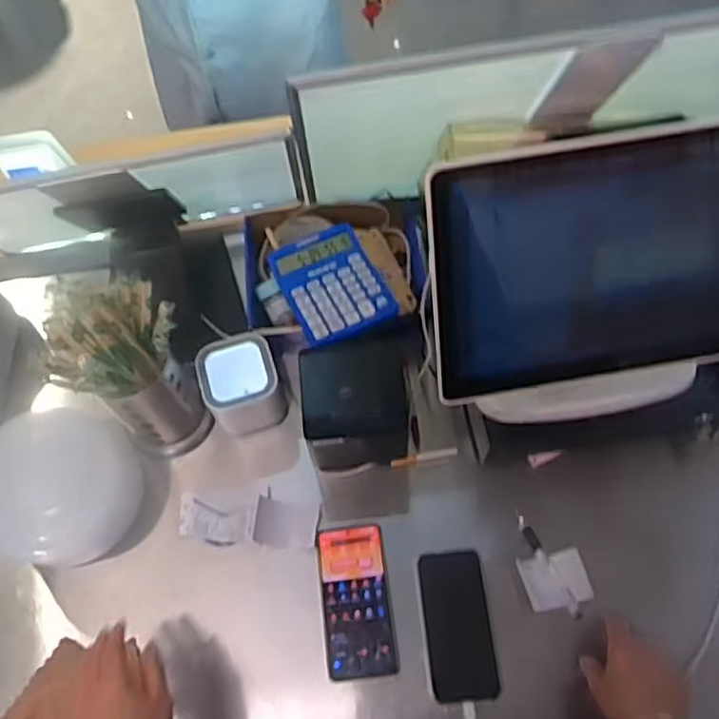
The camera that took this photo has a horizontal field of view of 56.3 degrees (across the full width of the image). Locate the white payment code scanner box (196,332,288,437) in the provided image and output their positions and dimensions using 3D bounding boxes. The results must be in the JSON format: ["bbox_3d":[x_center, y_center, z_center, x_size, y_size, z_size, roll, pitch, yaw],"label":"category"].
[{"bbox_3d":[-0.147,0.030,0.838,0.094,0.091,0.099,-19,65,-6],"label":"white payment code scanner box"}]

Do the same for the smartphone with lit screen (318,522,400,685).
[{"bbox_3d":[-0.004,0.273,0.767,0.077,0.006,0.166,-7,64,1],"label":"smartphone with lit screen"}]

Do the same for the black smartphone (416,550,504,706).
[{"bbox_3d":[0.111,0.297,0.756,0.074,0.006,0.155,-6,71,3],"label":"black smartphone"}]

